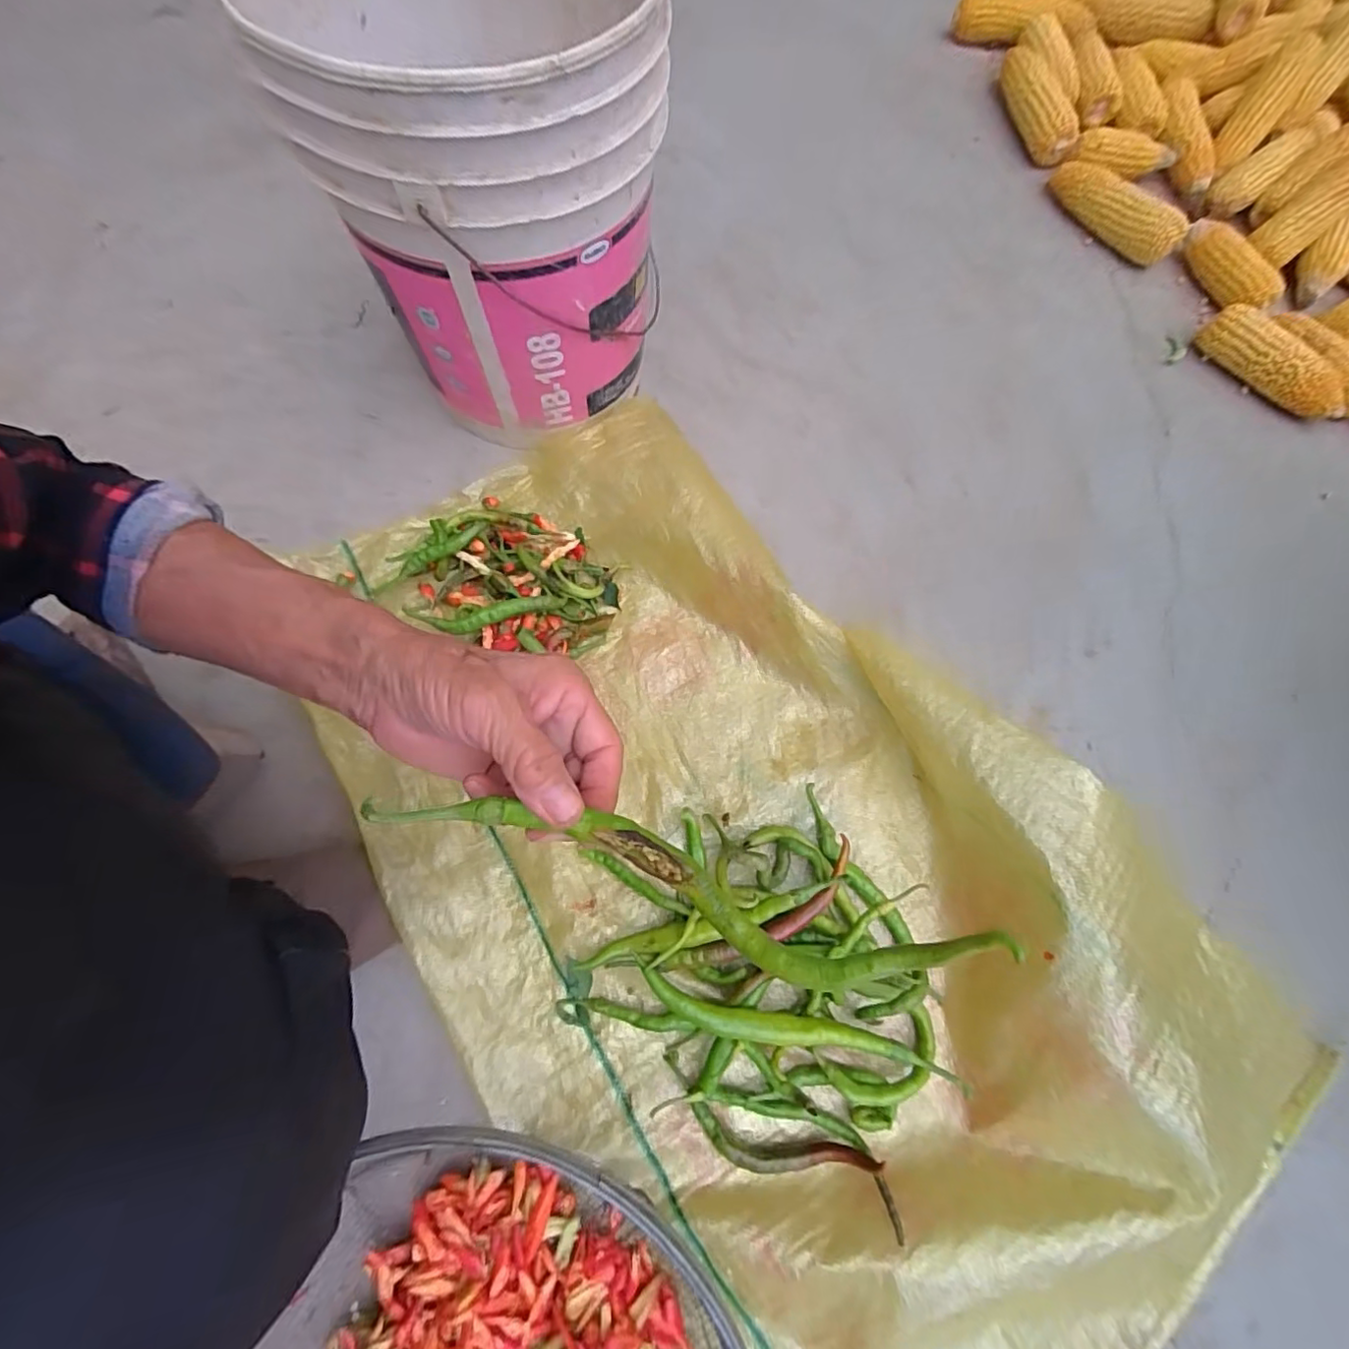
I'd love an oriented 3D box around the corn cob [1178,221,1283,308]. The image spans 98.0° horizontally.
[{"bbox_3d":[0.718,-0.528,0.772,0.054,0.056,0.144,-26,75,-8],"label":"corn cob"}]

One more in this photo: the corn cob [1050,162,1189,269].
[{"bbox_3d":[0.586,-0.622,0.789,0.044,0.061,0.193,-41,78,-11],"label":"corn cob"}]

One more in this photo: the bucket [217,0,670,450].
[{"bbox_3d":[-0.161,-0.448,0.572,0.283,0.352,0.283,0,73,0],"label":"bucket"}]

